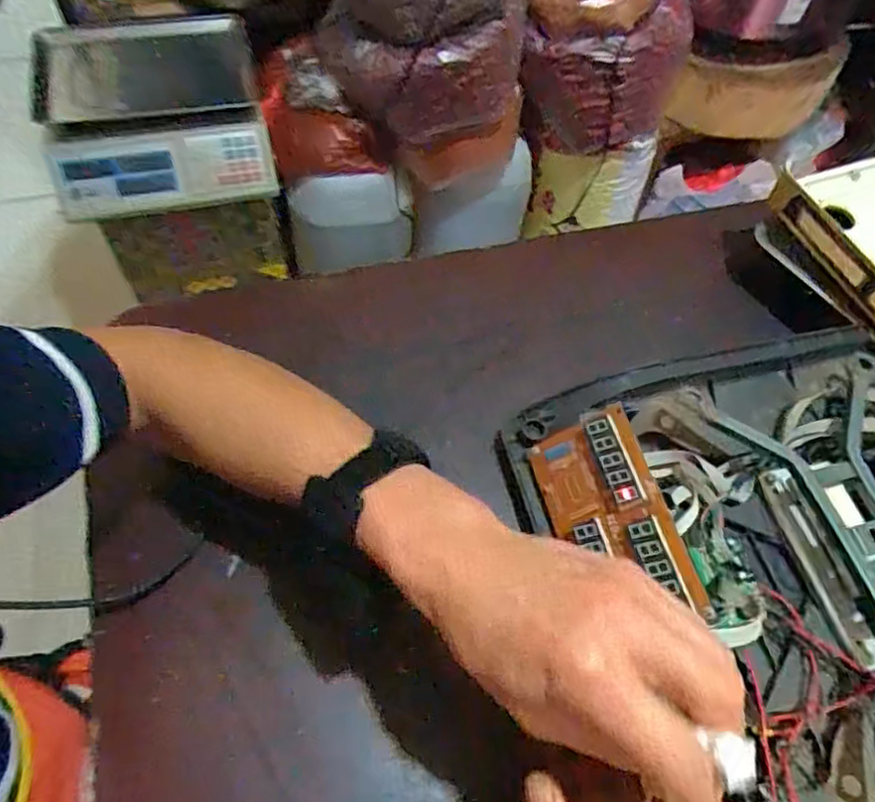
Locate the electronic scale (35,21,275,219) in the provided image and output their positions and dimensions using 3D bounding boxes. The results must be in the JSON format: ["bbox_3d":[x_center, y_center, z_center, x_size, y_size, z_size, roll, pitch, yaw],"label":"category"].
[{"bbox_3d":[-0.442,-0.462,1.048,0.312,0.145,0.326,-11,61,-11],"label":"electronic scale"}]

